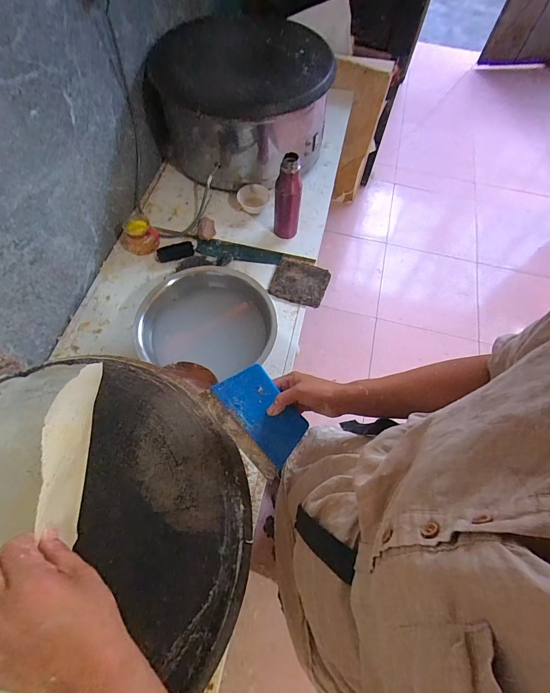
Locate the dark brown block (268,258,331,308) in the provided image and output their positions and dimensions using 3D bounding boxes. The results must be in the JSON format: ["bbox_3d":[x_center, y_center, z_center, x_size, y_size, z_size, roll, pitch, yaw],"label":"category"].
[{"bbox_3d":[0.076,-0.197,1.025,0.161,0.027,0.142,18,65,6],"label":"dark brown block"}]

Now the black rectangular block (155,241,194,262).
[{"bbox_3d":[-0.318,-0.301,1.067,0.118,0.030,0.053,-9,65,-6],"label":"black rectangular block"}]

